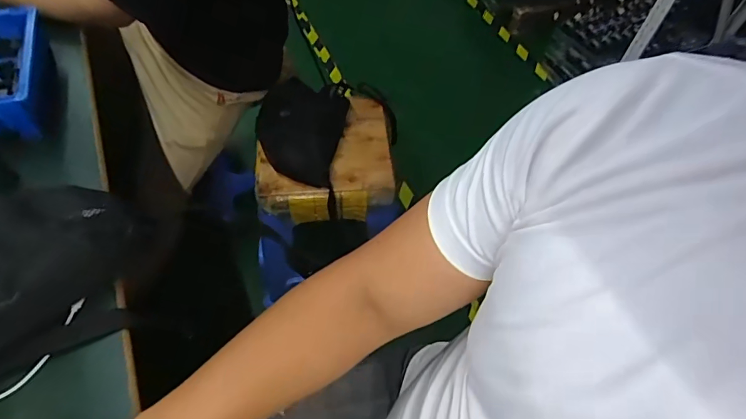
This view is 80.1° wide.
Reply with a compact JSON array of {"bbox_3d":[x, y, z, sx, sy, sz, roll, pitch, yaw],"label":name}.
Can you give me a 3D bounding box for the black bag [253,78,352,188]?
[{"bbox_3d":[-0.153,-0.179,0.939,0.170,0.091,0.238,8,56,3],"label":"black bag"}]

